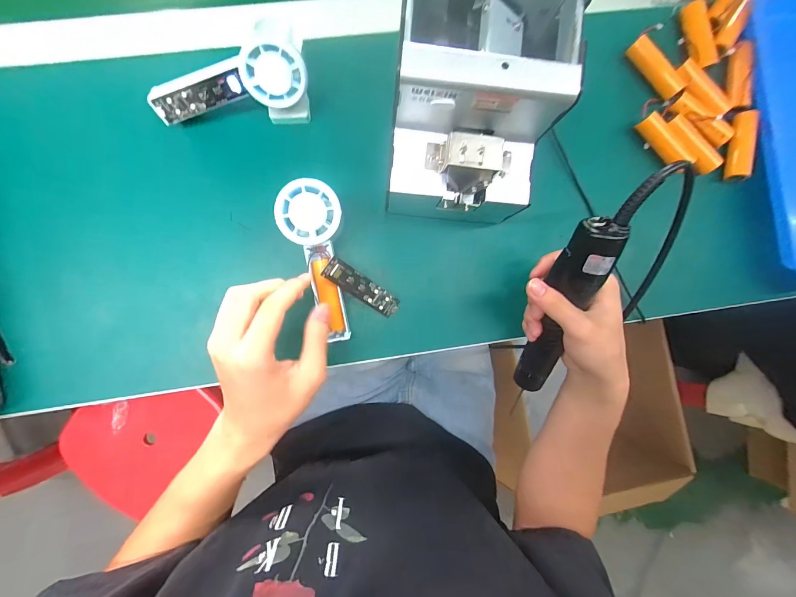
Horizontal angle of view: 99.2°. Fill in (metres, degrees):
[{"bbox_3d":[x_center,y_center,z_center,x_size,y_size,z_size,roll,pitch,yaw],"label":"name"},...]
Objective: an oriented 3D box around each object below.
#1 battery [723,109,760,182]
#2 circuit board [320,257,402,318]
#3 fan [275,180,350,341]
[{"bbox_3d":[0.372,-0.166,0.365,0.018,0.019,0.073,6,90,-4],"label":"battery"},{"bbox_3d":[-0.033,-0.009,0.336,0.089,0.009,0.022,35,88,-35],"label":"circuit board"},{"bbox_3d":[-0.073,-0.034,0.323,0.054,0.030,0.149,-10,107,-3],"label":"fan"}]

